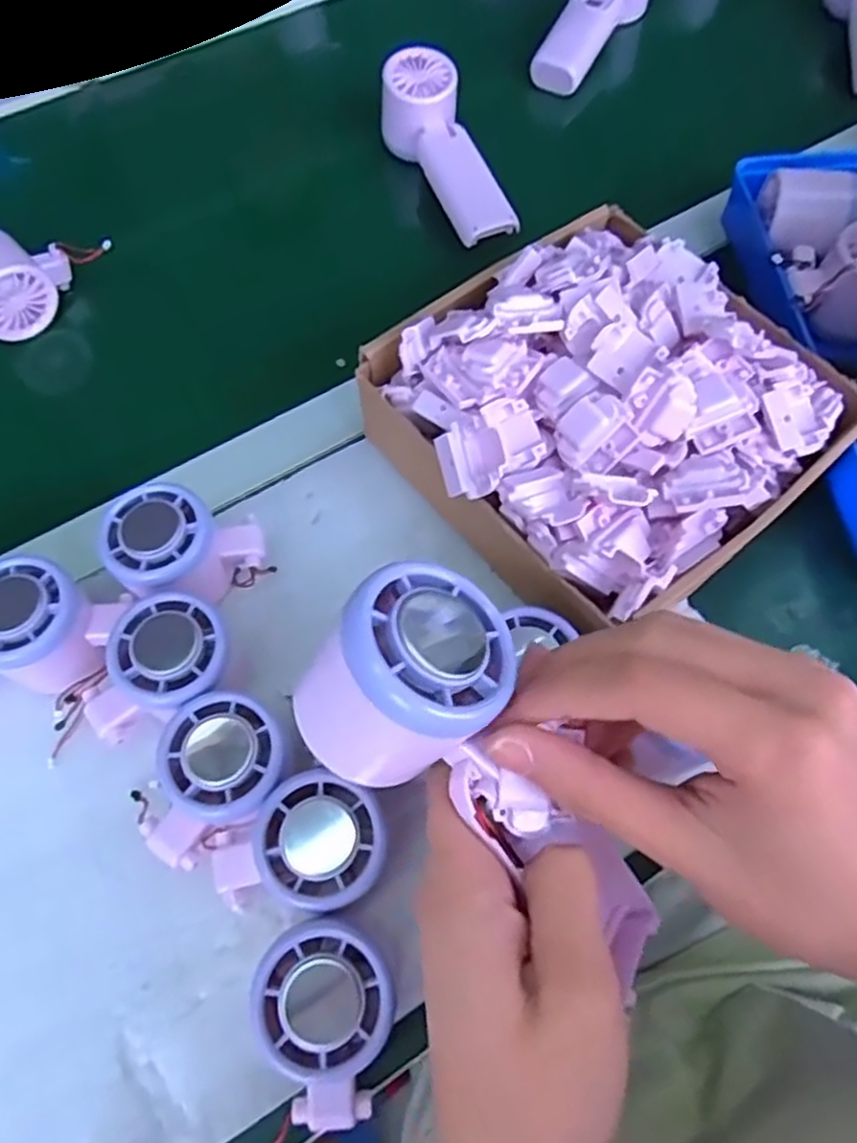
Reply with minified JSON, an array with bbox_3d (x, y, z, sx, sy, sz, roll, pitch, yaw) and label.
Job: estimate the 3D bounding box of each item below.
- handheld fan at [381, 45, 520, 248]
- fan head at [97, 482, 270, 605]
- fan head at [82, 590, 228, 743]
[{"bbox_3d":[0.010,-0.308,0.532,0.056,0.040,0.159,-18,66,-7],"label":"handheld fan"},{"bbox_3d":[-0.126,-0.012,0.391,0.071,0.059,0.057,-27,68,-11],"label":"fan head"},{"bbox_3d":[-0.129,0.050,0.360,0.074,0.053,0.054,-31,68,-13],"label":"fan head"}]

